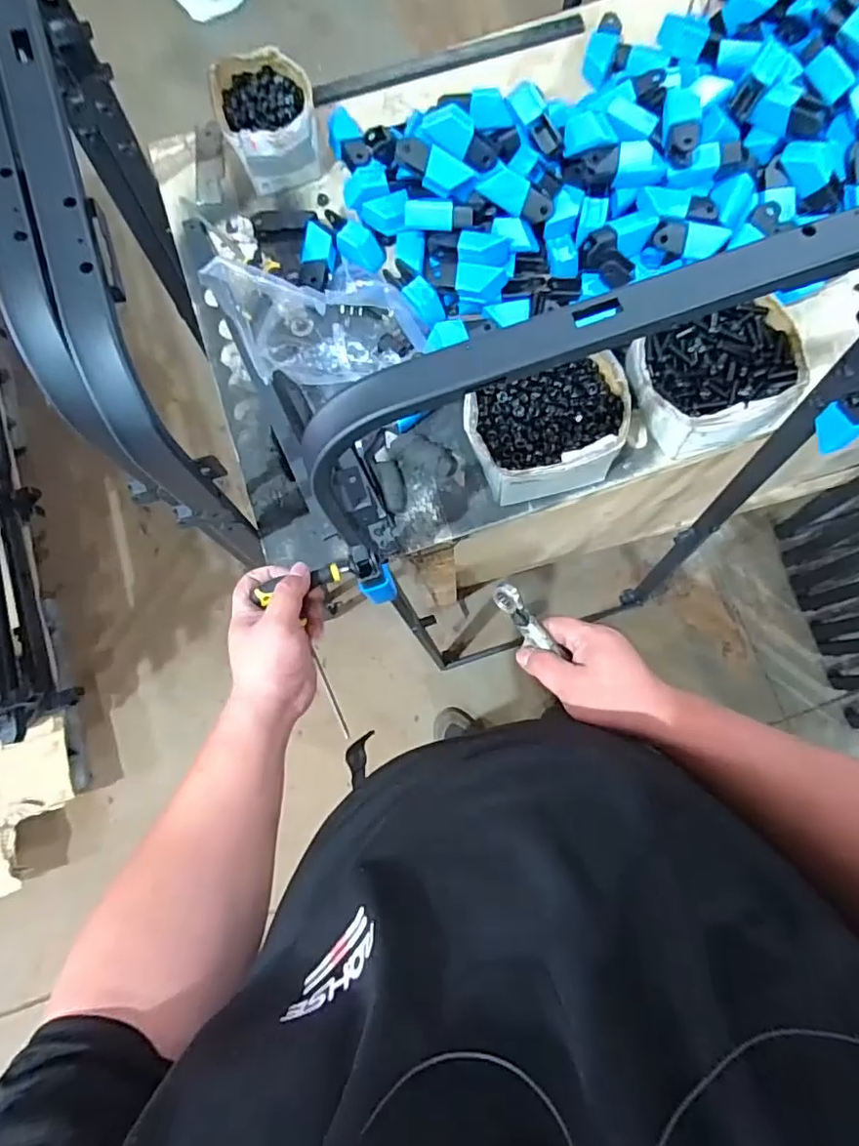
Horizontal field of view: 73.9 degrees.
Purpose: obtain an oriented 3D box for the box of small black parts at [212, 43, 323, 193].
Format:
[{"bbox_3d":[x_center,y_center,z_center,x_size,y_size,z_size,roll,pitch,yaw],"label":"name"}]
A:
[{"bbox_3d":[-0.192,-0.544,0.687,0.114,0.061,0.133,-15,80,1],"label":"box of small black parts"}]

